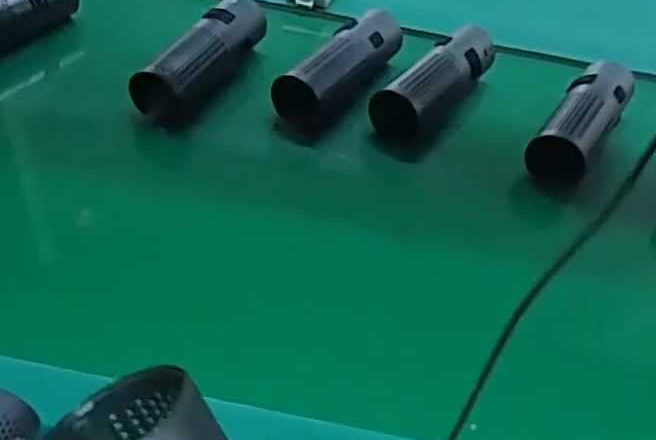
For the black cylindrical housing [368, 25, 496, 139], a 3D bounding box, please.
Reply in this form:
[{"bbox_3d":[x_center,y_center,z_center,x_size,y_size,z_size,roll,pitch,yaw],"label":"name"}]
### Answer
[{"bbox_3d":[0.109,-0.136,0.693,0.054,0.061,0.169,32,51,21],"label":"black cylindrical housing"}]

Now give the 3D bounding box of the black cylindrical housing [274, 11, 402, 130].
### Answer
[{"bbox_3d":[0.015,-0.146,0.689,0.055,0.061,0.169,27,49,18],"label":"black cylindrical housing"}]

